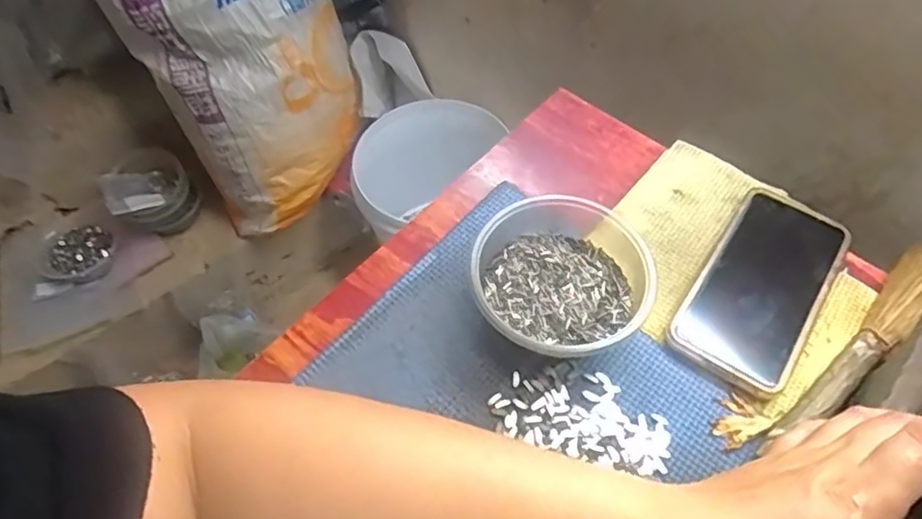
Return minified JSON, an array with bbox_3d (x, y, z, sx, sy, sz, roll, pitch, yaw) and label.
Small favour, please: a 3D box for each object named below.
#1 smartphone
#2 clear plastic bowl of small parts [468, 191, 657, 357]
[{"bbox_3d":[0.206,0.015,0.434,0.075,0.009,0.156,31,62,18],"label":"smartphone"},{"bbox_3d":[0.061,0.010,0.415,0.111,0.044,0.123,-7,58,-5],"label":"clear plastic bowl of small parts"}]

